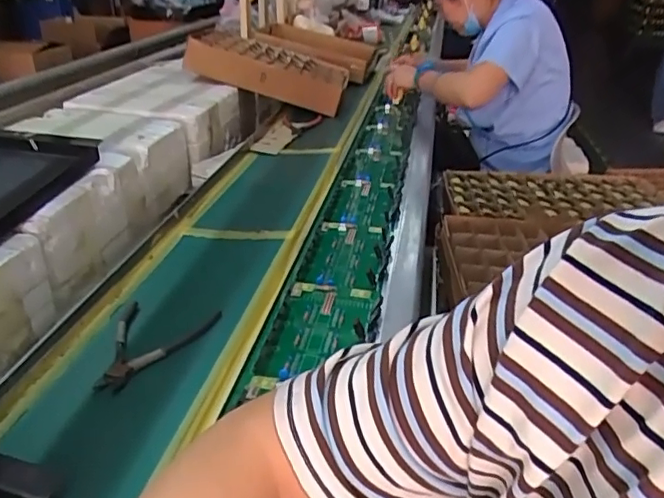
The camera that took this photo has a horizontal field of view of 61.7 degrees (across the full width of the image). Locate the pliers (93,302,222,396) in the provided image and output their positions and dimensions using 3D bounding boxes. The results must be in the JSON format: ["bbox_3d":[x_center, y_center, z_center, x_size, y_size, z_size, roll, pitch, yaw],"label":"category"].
[{"bbox_3d":[-0.205,0.104,0.596,0.115,0.017,0.140,9,30,15],"label":"pliers"}]

